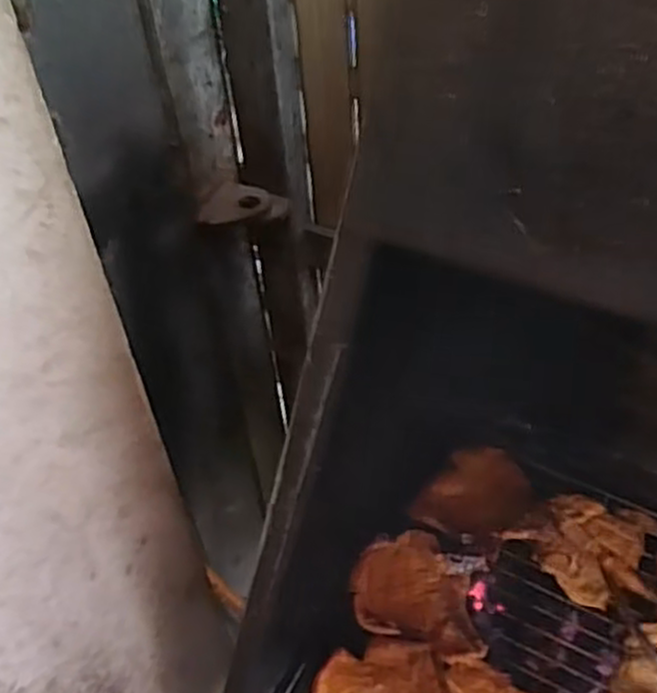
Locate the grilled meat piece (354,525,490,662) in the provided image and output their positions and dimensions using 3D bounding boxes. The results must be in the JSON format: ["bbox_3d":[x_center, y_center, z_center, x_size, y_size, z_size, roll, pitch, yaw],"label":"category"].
[{"bbox_3d":[0.083,0.215,0.675,0.121,0.017,0.094,13,50,16],"label":"grilled meat piece"}]

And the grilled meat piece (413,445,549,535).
[{"bbox_3d":[0.141,0.142,0.748,0.116,0.024,0.097,-6,47,-1],"label":"grilled meat piece"}]

